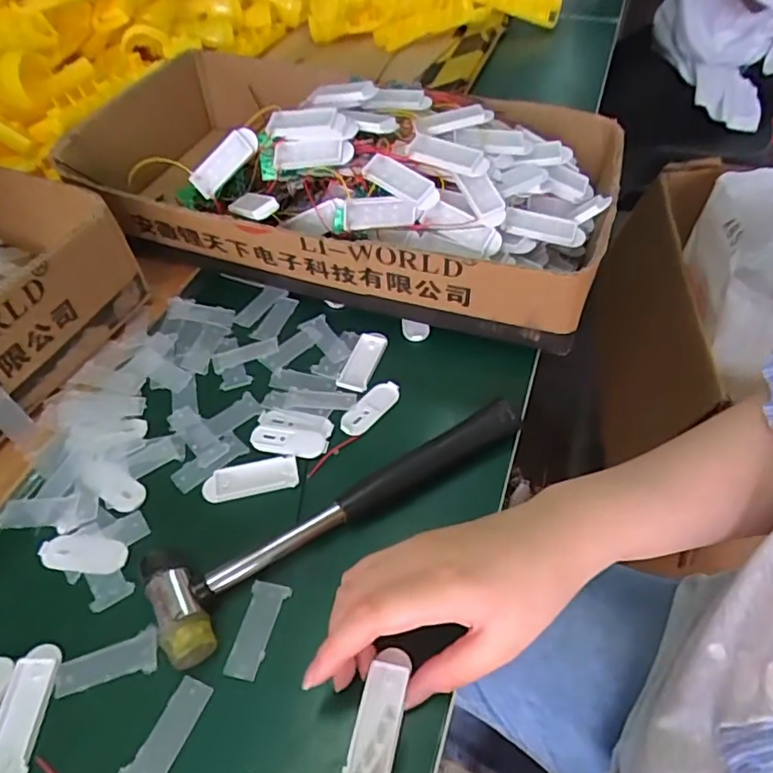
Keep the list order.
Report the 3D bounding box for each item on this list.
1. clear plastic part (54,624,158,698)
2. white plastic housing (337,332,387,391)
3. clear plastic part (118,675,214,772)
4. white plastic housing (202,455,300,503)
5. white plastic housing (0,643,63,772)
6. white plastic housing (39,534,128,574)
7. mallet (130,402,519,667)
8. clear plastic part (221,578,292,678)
[{"bbox_3d":[-0.140,0.138,0.287,0.048,0.004,0.021,-15,51,-9],"label":"clear plastic part"},{"bbox_3d":[-0.017,-0.018,0.407,0.021,0.008,0.053,13,52,13],"label":"white plastic housing"},{"bbox_3d":[-0.101,0.162,0.267,0.023,0.004,0.047,15,53,15],"label":"clear plastic part"},{"bbox_3d":[-0.084,0.057,0.353,0.057,0.007,0.022,-11,51,-6],"label":"white plastic housing"},{"bbox_3d":[-0.174,0.154,0.273,0.022,0.004,0.056,-2,50,1],"label":"white plastic housing"},{"bbox_3d":[-0.172,0.095,0.323,0.049,0.006,0.020,3,50,5],"label":"white plastic housing"},{"bbox_3d":[-0.026,0.061,0.328,0.230,0.026,0.055,-31,56,-21],"label":"mallet"},{"bbox_3d":[-0.067,0.126,0.296,0.020,0.004,0.047,8,51,9],"label":"clear plastic part"}]

